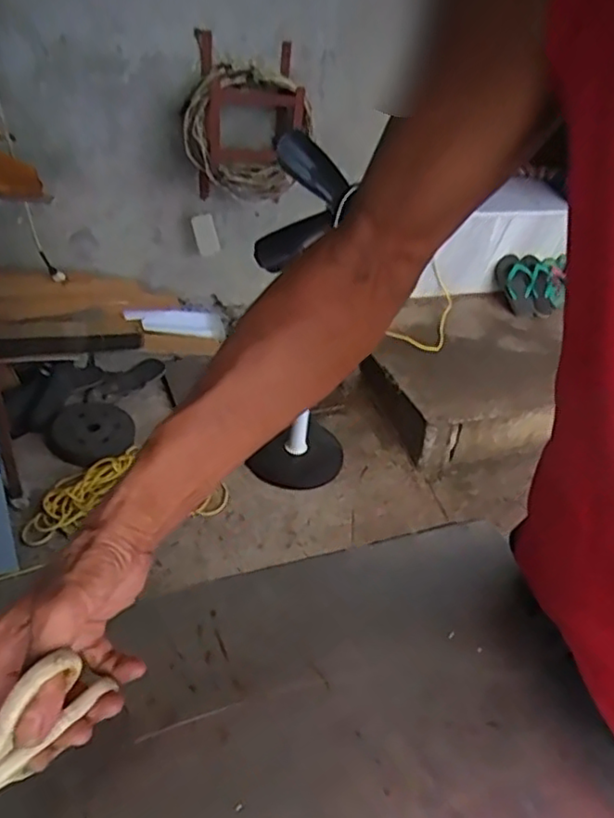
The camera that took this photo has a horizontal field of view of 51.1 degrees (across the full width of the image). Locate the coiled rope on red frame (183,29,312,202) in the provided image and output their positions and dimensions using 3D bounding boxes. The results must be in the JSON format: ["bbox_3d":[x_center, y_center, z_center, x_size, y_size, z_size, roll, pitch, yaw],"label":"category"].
[{"bbox_3d":[-0.161,-0.731,1.689,0.338,0.369,0.127,-7,39,-18],"label":"coiled rope on red frame"}]

